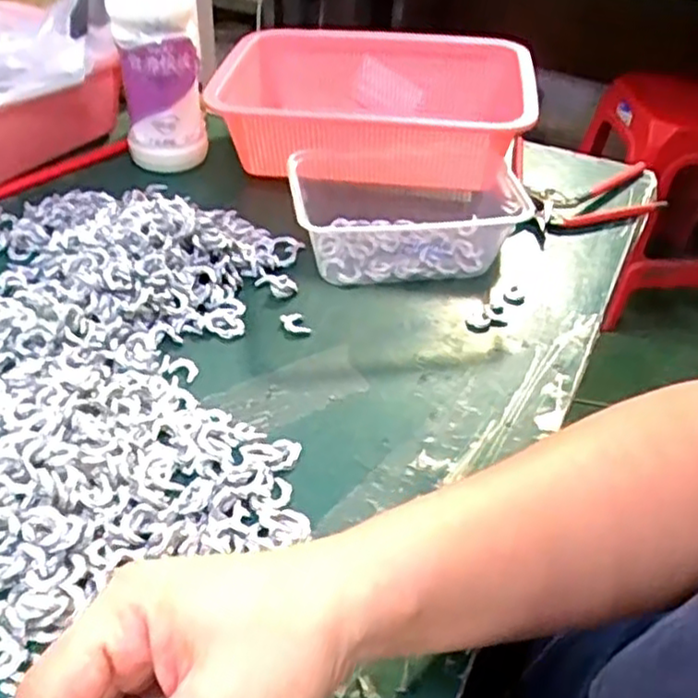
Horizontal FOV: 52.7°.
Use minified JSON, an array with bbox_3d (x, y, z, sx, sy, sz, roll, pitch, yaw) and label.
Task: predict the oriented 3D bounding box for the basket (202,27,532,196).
[{"bbox_3d":[0.017,-0.214,0.633,0.266,0.082,0.203,5,41,1],"label":"basket"}]

